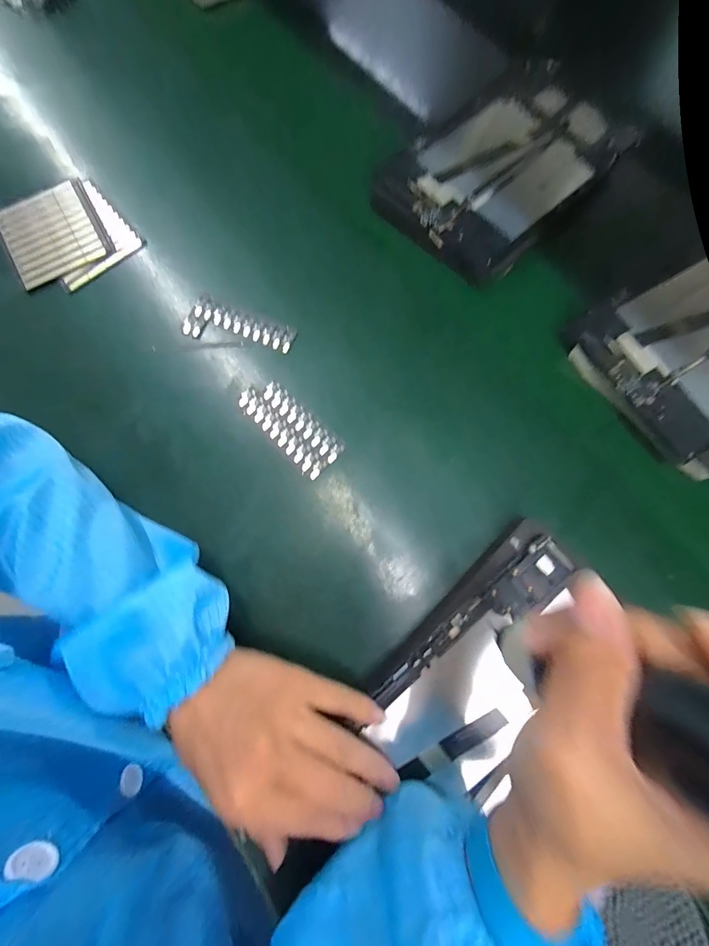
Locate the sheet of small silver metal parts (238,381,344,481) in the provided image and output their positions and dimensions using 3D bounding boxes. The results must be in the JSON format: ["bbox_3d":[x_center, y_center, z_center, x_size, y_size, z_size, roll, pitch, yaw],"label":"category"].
[{"bbox_3d":[-0.055,-0.041,0.322,0.095,0.004,0.038,44,79,8],"label":"sheet of small silver metal parts"}]

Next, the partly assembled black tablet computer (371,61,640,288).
[{"bbox_3d":[0.148,-0.309,0.385,0.162,0.032,0.241,43,80,11],"label":"partly assembled black tablet computer"}]

